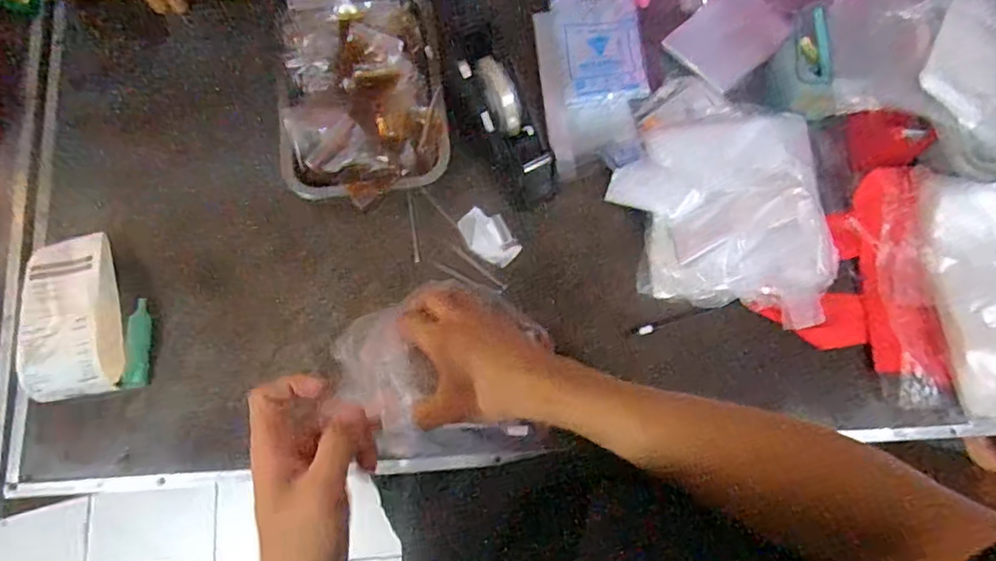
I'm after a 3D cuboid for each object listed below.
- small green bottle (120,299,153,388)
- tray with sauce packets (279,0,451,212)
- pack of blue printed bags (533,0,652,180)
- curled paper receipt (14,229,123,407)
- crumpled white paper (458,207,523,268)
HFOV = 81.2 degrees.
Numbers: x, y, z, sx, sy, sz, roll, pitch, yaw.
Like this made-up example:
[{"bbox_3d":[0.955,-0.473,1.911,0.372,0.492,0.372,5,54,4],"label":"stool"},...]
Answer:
[{"bbox_3d":[-0.407,0.070,0.656,0.023,0.018,0.097,-6,79,-2],"label":"small green bottle"},{"bbox_3d":[-0.161,-0.225,0.704,0.190,0.046,0.261,-4,79,-1],"label":"tray with sauce packets"},{"bbox_3d":[0.121,-0.246,0.719,0.125,0.023,0.225,-8,79,-2],"label":"pack of blue printed bags"},{"bbox_3d":[-0.471,0.038,0.643,0.099,0.049,0.180,-10,79,-2],"label":"curled paper receipt"},{"bbox_3d":[-0.011,-0.053,0.684,0.051,0.015,0.078,-41,72,20],"label":"crumpled white paper"}]

